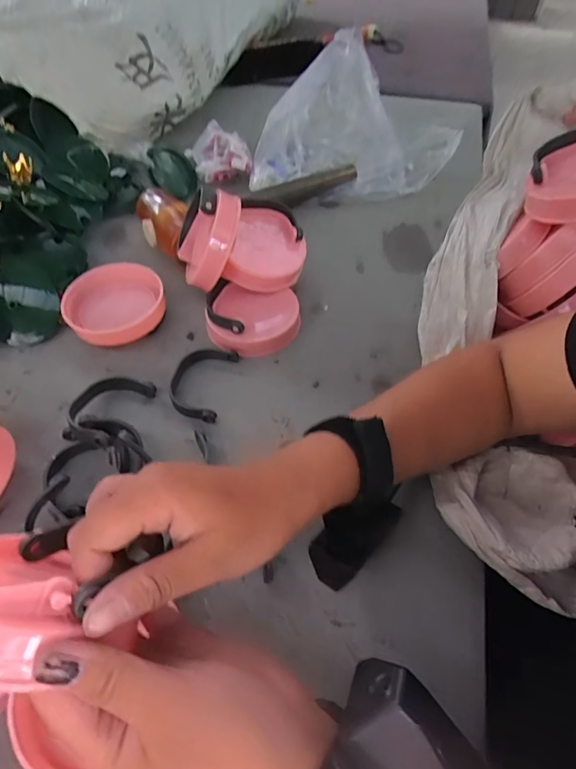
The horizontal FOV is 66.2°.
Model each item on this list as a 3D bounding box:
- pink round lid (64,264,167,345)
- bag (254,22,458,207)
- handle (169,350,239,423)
[{"bbox_3d":[-0.173,-0.081,0.447,0.096,0.022,0.078,-24,75,-18],"label":"pink round lid"},{"bbox_3d":[0.086,-0.343,0.613,0.224,0.127,0.266,36,59,24],"label":"bag"},{"bbox_3d":[-0.082,-0.002,0.410,0.052,0.016,0.077,10,52,5],"label":"handle"}]

